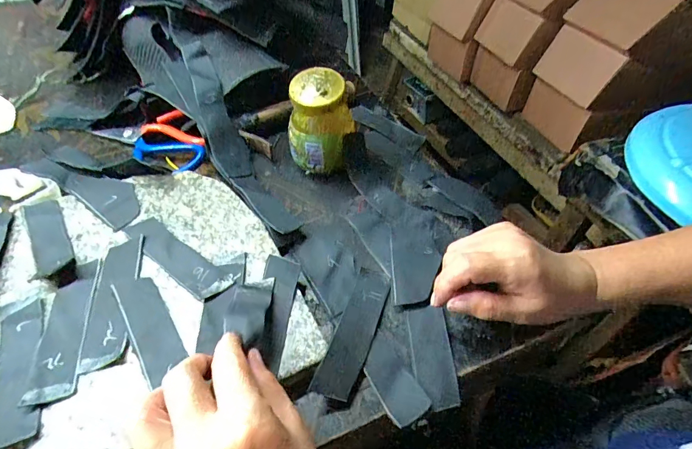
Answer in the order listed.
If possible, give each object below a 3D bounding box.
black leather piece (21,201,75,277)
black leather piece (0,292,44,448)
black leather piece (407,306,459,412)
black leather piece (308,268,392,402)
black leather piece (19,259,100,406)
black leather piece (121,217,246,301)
[{"bbox_3d":[-0.273,0.008,0.372,0.030,0.004,0.097,-28,54,-21],"label":"black leather piece"},{"bbox_3d":[-0.233,0.098,0.287,0.030,0.006,0.113,-18,51,-16],"label":"black leather piece"},{"bbox_3d":[0.066,0.098,0.307,0.030,0.011,0.074,-2,48,-2],"label":"black leather piece"},{"bbox_3d":[0.008,0.082,0.322,0.028,0.004,0.114,22,48,6],"label":"black leather piece"},{"bbox_3d":[-0.214,0.076,0.311,0.030,0.004,0.119,-11,49,-10],"label":"black leather piece"},{"bbox_3d":[-0.142,0.023,0.356,0.121,0.005,0.044,30,54,24],"label":"black leather piece"}]

